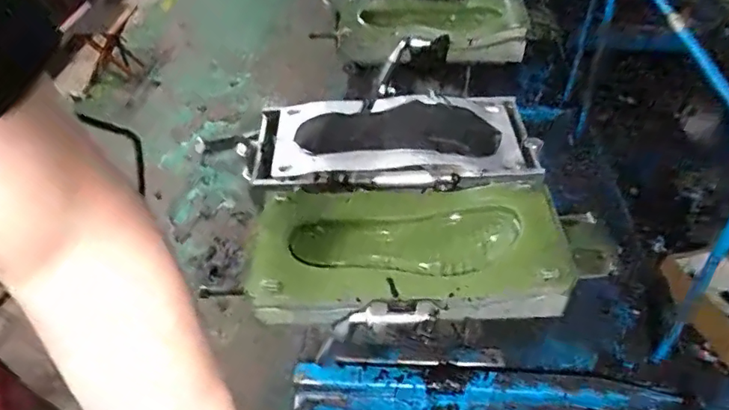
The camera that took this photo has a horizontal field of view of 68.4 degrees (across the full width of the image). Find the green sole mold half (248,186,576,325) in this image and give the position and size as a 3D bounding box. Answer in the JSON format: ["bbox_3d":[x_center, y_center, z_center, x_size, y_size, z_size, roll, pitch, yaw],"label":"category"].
[{"bbox_3d":[0.055,0.064,0.665,0.376,0.058,0.213,1,43,4],"label":"green sole mold half"}]

